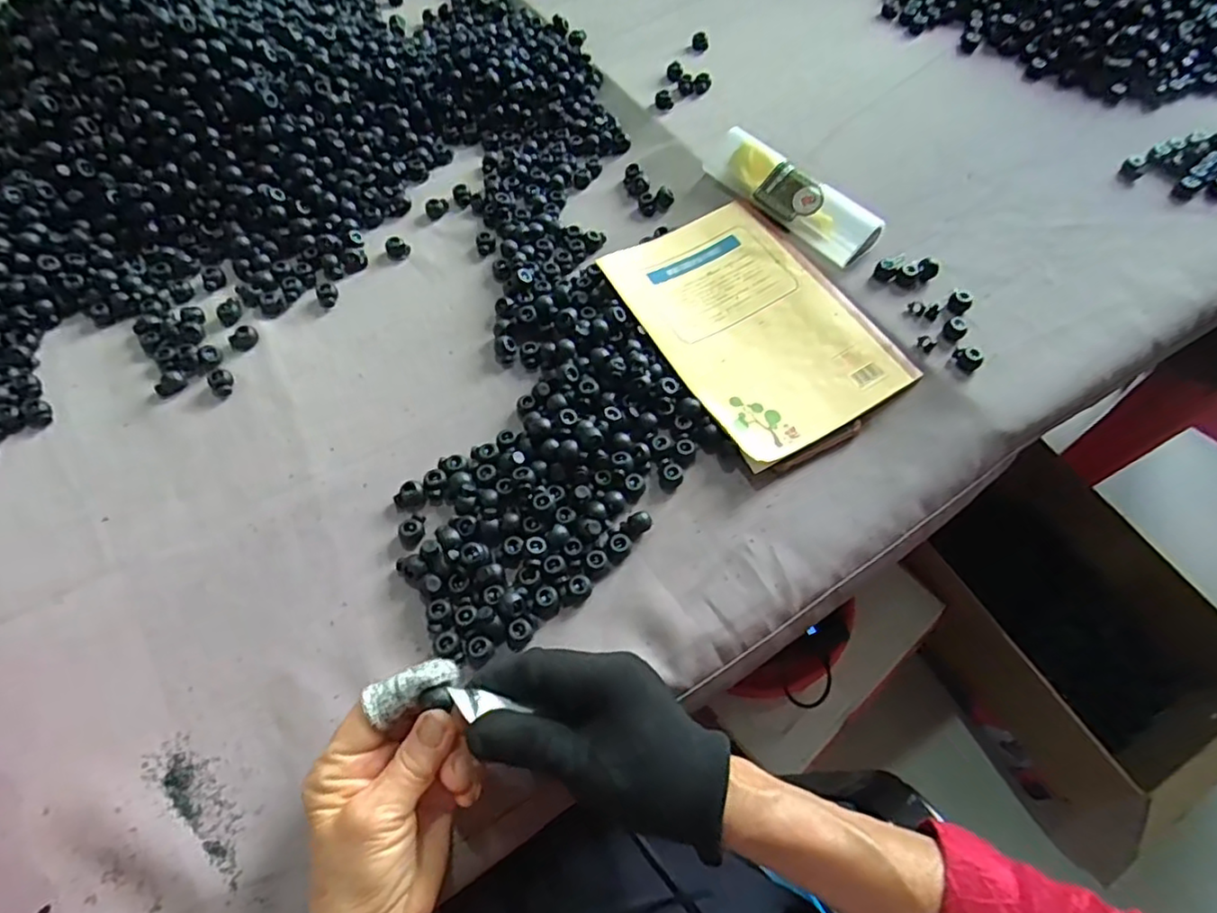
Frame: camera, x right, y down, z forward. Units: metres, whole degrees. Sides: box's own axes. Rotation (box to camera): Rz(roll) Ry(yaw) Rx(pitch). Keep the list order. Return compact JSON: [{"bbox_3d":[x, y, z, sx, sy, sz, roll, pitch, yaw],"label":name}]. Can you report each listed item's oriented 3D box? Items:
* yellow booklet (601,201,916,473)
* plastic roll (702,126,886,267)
[{"bbox_3d":[0.104,-0.099,0.471,0.140,0.014,0.203,-27,65,-14],"label":"yellow booklet"},{"bbox_3d":[0.141,-0.205,0.514,0.040,0.034,0.156,-38,68,-19],"label":"plastic roll"}]

